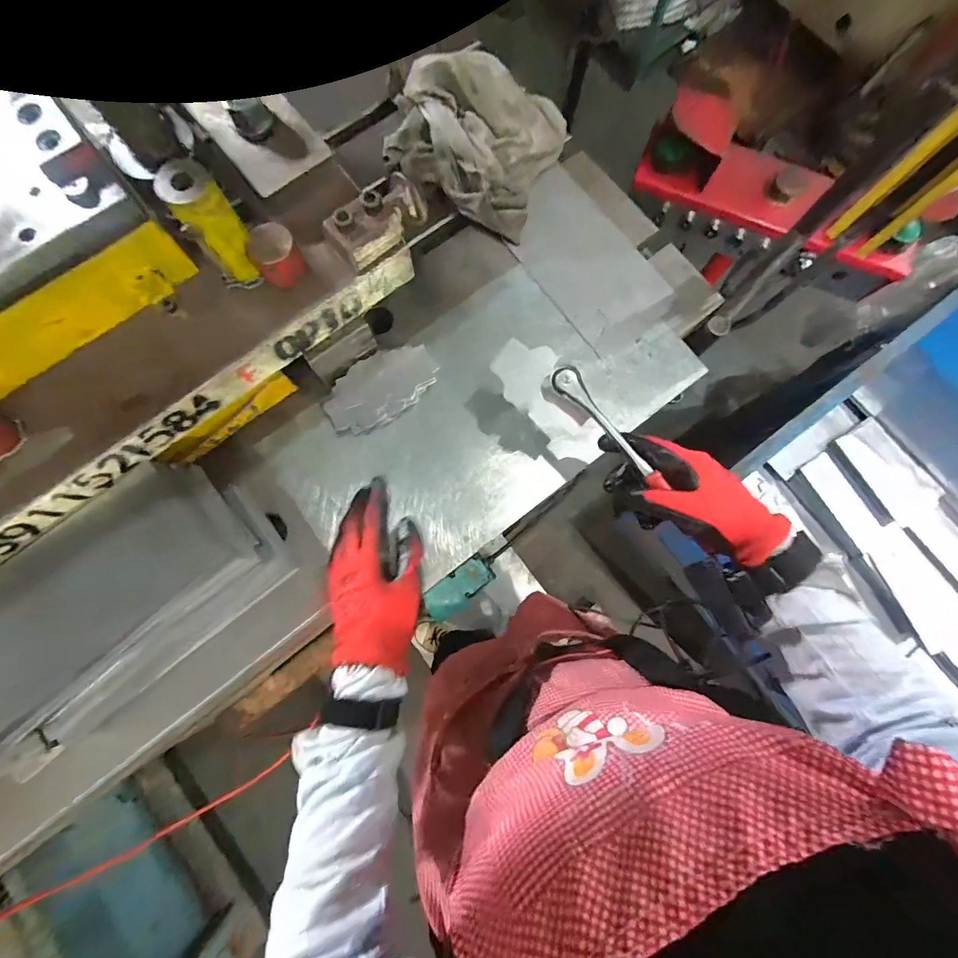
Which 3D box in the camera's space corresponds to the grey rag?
[{"bbox_3d":[-0.002,-0.429,0.557,0.194,0.079,0.182,27,80,5],"label":"grey rag"}]

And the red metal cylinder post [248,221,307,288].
[{"bbox_3d":[-0.178,-0.197,0.393,0.039,0.040,0.038,0,79,0],"label":"red metal cylinder post"}]

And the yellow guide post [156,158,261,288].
[{"bbox_3d":[-0.220,-0.208,0.376,0.043,0.103,0.038,-32,81,-6],"label":"yellow guide post"}]

